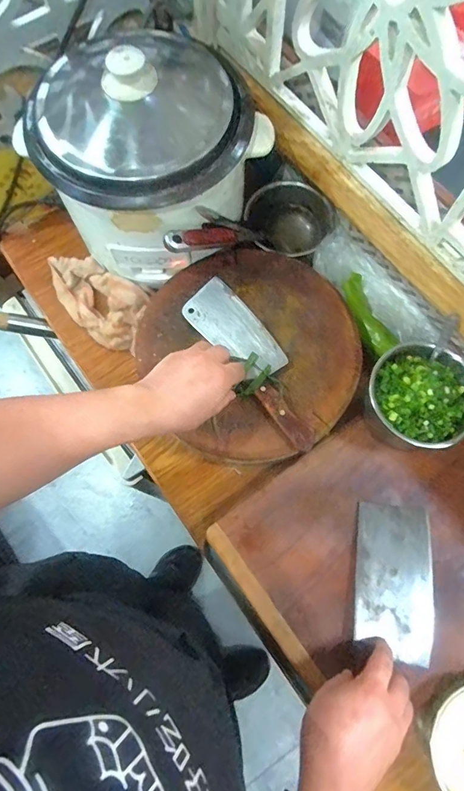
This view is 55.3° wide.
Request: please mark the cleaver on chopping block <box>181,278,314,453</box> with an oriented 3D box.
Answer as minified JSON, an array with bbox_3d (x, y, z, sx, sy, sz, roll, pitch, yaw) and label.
[{"bbox_3d":[0.028,-0.045,0.582,0.081,0.015,0.261,-30,73,-8],"label":"cleaver on chopping block"}]

